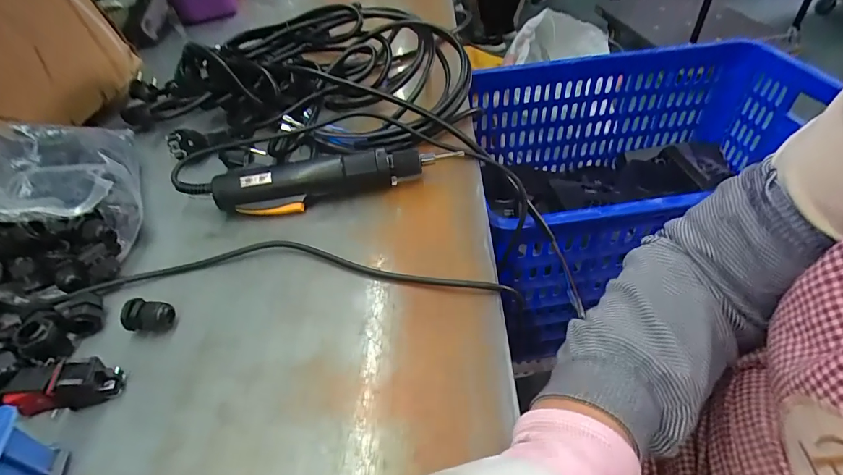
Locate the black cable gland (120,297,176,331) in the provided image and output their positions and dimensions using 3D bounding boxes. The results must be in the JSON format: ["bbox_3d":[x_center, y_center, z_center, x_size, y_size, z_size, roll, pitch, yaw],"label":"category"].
[{"bbox_3d":[-0.214,0.061,0.333,0.033,0.025,0.019,-4,45,1],"label":"black cable gland"}]

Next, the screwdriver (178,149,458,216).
[{"bbox_3d":[-0.098,-0.058,0.426,0.279,0.039,0.044,-10,45,-5],"label":"screwdriver"}]

